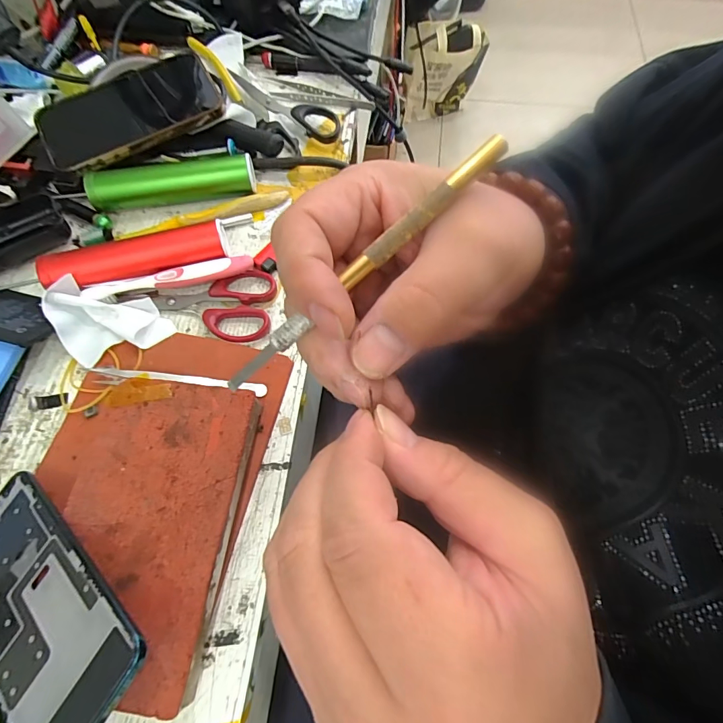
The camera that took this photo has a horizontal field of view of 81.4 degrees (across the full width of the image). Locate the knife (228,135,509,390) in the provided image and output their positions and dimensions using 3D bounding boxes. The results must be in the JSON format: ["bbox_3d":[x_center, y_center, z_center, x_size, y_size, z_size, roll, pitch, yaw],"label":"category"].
[{"bbox_3d":[0.003,-0.037,0.153,0.132,0.004,0.007,-42,74,-3],"label":"knife"}]

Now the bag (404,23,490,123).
[{"bbox_3d":[0.272,-0.990,1.456,0.269,0.311,0.094,-13,65,-5],"label":"bag"}]

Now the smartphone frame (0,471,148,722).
[{"bbox_3d":[-0.179,0.132,0.228,0.160,0.004,0.076,27,79,31],"label":"smartphone frame"}]

